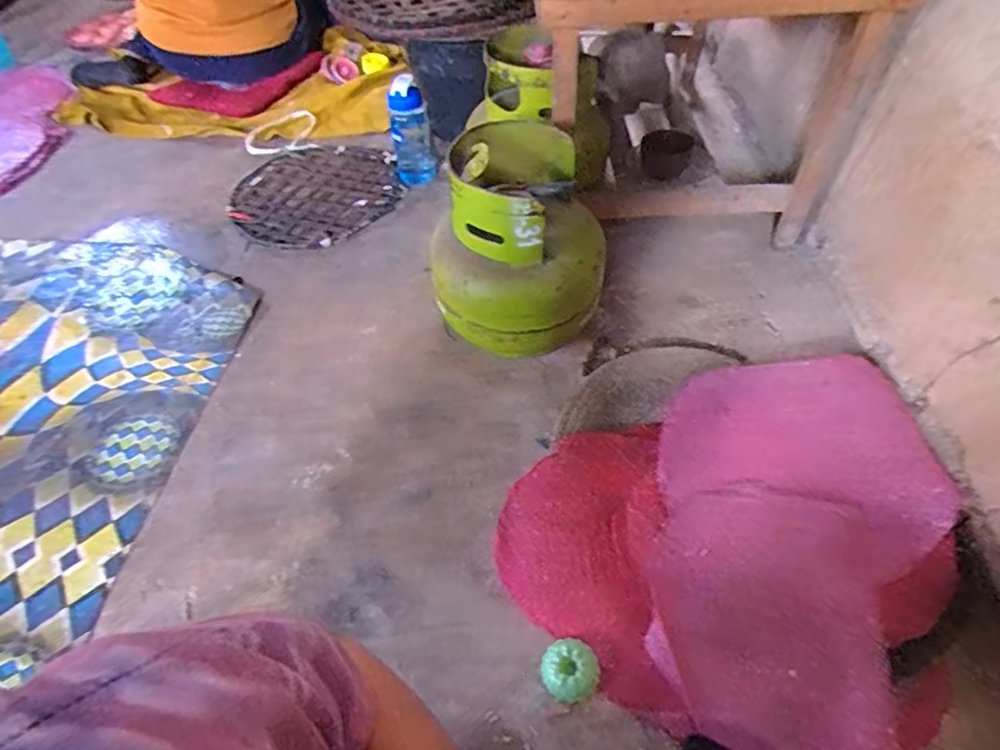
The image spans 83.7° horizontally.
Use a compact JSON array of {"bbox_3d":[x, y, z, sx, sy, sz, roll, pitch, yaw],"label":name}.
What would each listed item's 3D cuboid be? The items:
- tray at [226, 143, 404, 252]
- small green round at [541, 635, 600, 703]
[{"bbox_3d":[-0.376,-0.383,1.148,0.339,0.020,0.340,35,61,26],"label":"tray"},{"bbox_3d":[0.074,0.312,0.588,0.059,0.022,0.058,-2,52,2],"label":"small green round"}]

